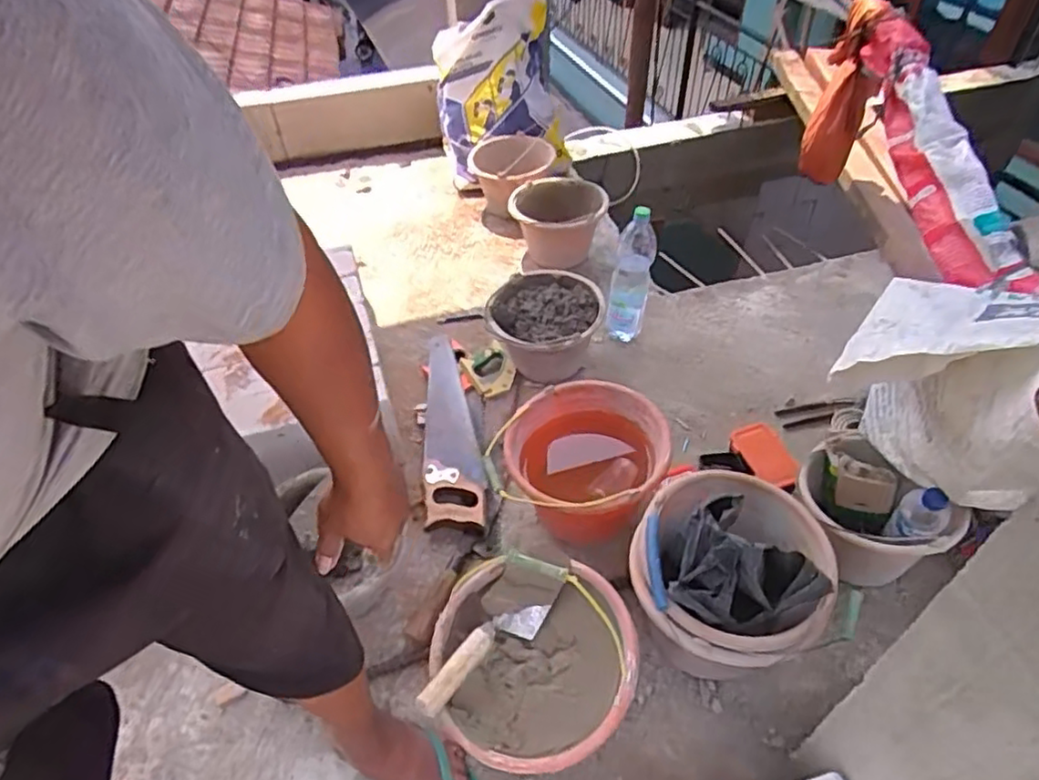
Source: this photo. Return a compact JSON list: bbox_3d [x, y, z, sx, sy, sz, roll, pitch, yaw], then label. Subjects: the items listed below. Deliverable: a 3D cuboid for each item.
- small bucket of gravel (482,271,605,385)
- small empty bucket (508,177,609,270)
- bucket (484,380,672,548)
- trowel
[{"bbox_3d":[0.056,-0.127,1.479,0.240,0.167,0.232,-2,45,2],"label":"small bucket of gravel"},{"bbox_3d":[0.105,-0.449,1.754,0.249,0.170,0.196,10,47,13],"label":"small empty bucket"},{"bbox_3d":[0.102,0.144,1.209,0.304,0.203,0.280,-2,45,2],"label":"bucket"},{"bbox_3d":[-0.040,0.332,0.915,0.099,0.070,0.265,23,52,21],"label":"trowel"}]

